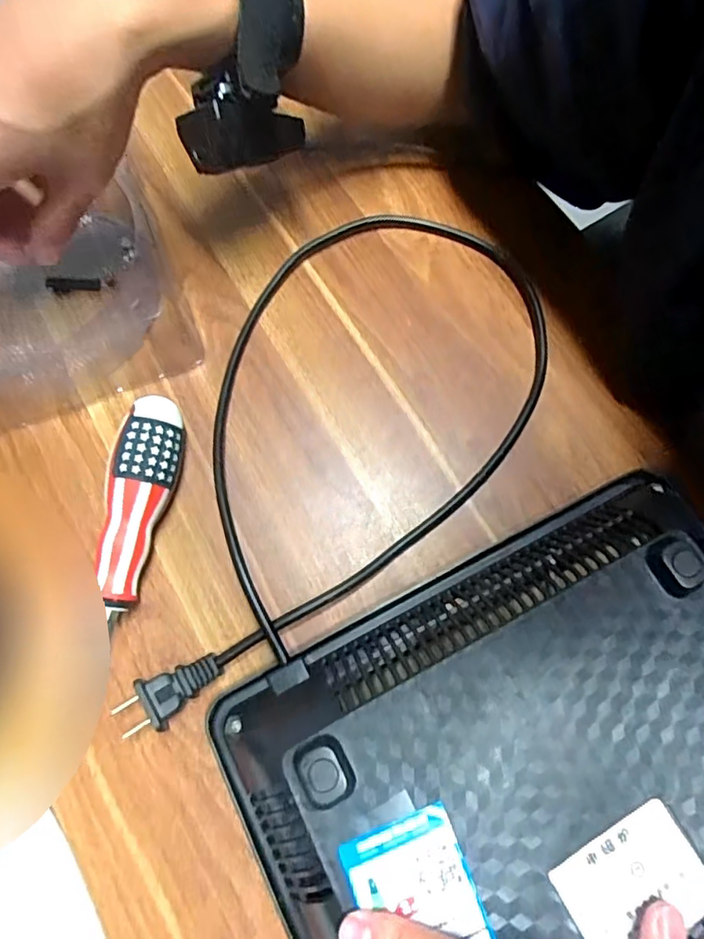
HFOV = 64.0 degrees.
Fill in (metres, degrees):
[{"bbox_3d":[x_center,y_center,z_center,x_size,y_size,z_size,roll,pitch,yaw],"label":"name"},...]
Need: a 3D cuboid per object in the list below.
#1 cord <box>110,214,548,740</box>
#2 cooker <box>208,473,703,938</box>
[{"bbox_3d":[-0.024,-0.028,0.330,0.346,0.017,0.190,-40,75,-11],"label":"cord"},{"bbox_3d":[0.108,0.178,0.230,0.252,0.048,0.301,-25,73,-7],"label":"cooker"}]

